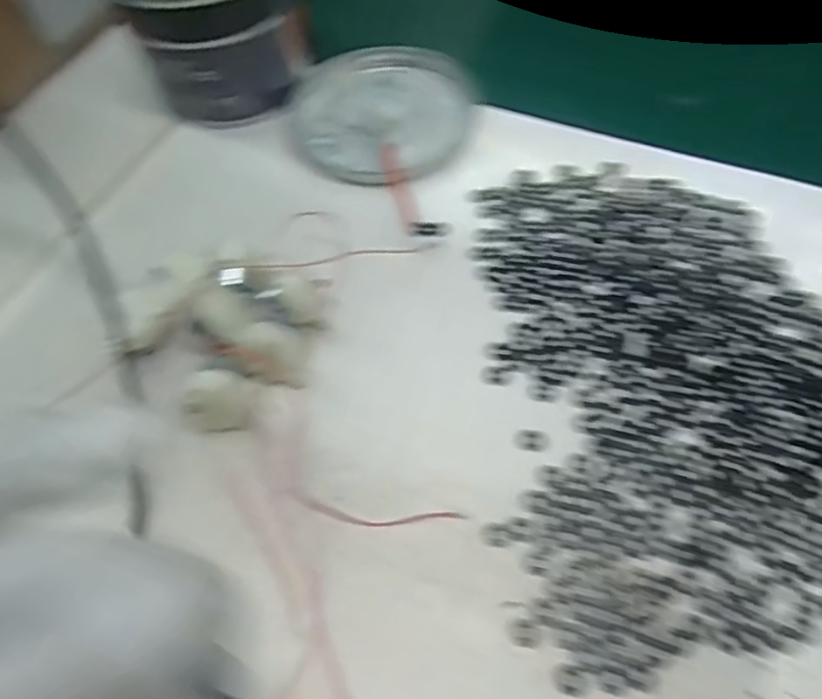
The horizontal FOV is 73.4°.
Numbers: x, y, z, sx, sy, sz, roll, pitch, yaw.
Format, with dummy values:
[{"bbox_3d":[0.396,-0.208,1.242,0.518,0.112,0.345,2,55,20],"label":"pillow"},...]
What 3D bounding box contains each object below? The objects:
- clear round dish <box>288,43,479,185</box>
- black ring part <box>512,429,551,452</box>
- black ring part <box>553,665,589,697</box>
[{"bbox_3d":[-0.017,-0.182,0.406,0.129,0.007,0.150,14,63,12],"label":"clear round dish"},{"bbox_3d":[0.060,0.045,0.274,0.017,0.004,0.011,2,61,5],"label":"black ring part"},{"bbox_3d":[0.064,0.133,0.222,0.013,0.004,0.010,16,63,13],"label":"black ring part"}]

